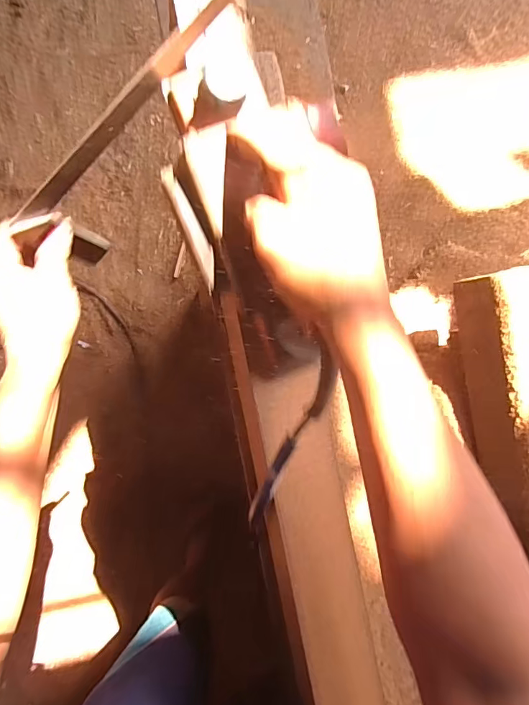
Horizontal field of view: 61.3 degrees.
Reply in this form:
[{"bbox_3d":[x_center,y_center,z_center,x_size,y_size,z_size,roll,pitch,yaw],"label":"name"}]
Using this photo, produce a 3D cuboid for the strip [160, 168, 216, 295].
[{"bbox_3d":[-0.059,-0.101,0.359,0.016,0.013,0.103,-24,95,-4],"label":"strip"}]

